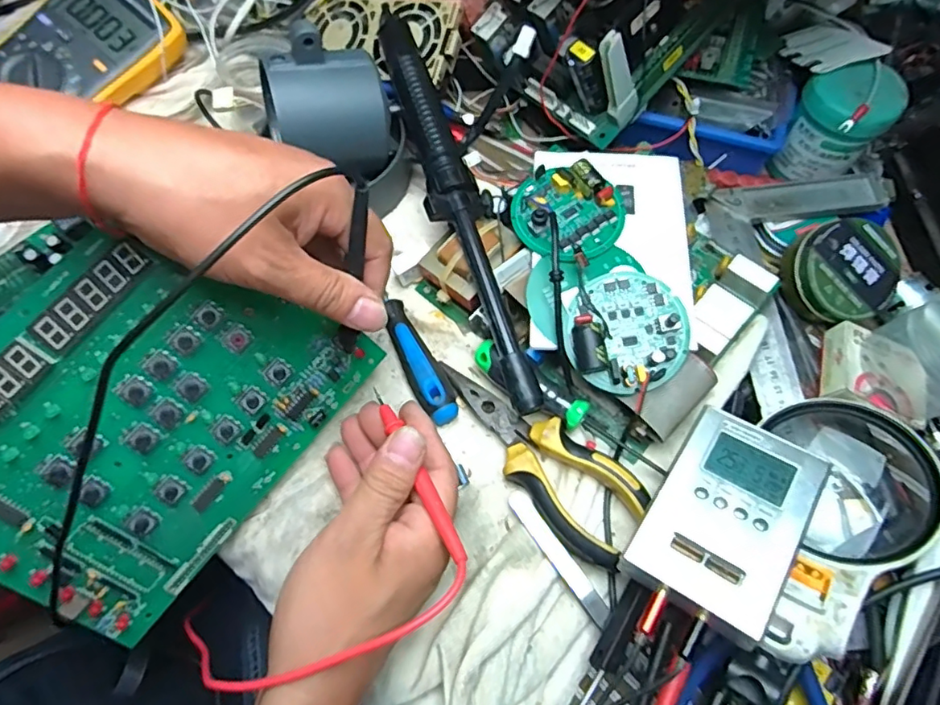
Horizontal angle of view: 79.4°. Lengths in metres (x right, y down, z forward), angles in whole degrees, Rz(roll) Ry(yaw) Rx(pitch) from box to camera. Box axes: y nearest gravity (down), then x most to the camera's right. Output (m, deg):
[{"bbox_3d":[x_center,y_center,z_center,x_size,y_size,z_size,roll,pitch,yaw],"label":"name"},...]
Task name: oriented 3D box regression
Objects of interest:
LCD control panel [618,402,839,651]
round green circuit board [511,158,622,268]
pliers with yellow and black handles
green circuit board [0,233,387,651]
[{"bbox_3d":[0.133,0.085,0.287,0.072,0.012,0.103,28,63,26],"label":"LCD control panel"},{"bbox_3d":[0.061,-0.090,0.358,0.061,0.022,0.069,-40,72,-14],"label":"round green circuit board"},{"bbox_3d":[0.040,0.056,0.336,0.051,0.024,0.145,-39,72,-14],"label":"pliers with yellow and black handles"},{"bbox_3d":[-0.174,0.037,0.303,0.154,0.009,0.207,45,78,-24],"label":"green circuit board"}]

